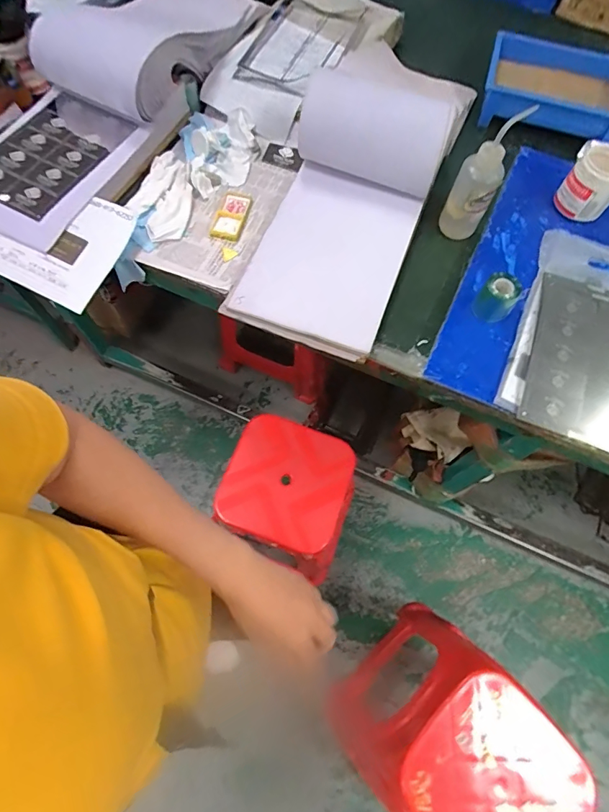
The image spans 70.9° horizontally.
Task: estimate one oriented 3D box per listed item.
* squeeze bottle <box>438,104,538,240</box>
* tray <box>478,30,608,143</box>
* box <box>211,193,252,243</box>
[{"bbox_3d":[0.309,-0.398,0.769,0.078,0.215,0.074,21,68,9],"label":"squeeze bottle"},{"bbox_3d":[0.585,-0.720,0.984,0.322,0.108,0.229,17,68,5],"label":"tray"},{"bbox_3d":[-0.146,-0.381,0.859,0.052,0.010,0.122,20,69,-10],"label":"box"}]

